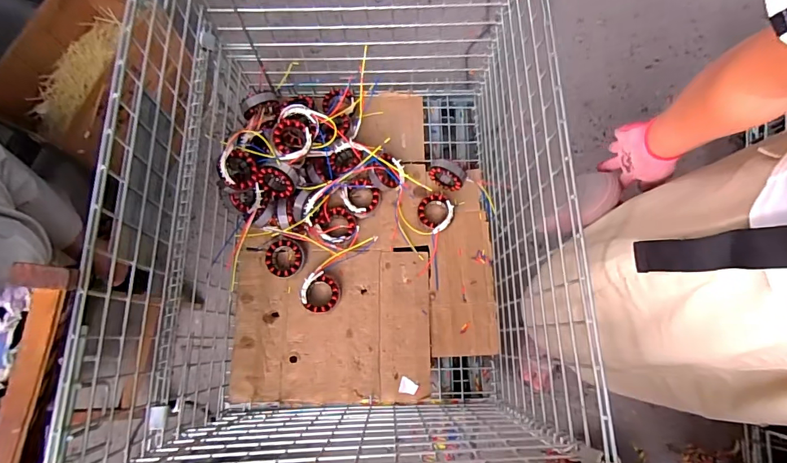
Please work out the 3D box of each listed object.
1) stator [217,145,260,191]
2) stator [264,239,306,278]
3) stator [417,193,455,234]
[{"bbox_3d":[-0.320,-0.128,0.874,0.023,0.086,0.086,-8,91,34],"label":"stator"},{"bbox_3d":[-0.248,0.062,0.971,0.095,0.031,0.084,7,77,1],"label":"stator"},{"bbox_3d":[0.097,-0.046,0.996,0.084,0.033,0.096,22,77,4],"label":"stator"}]

